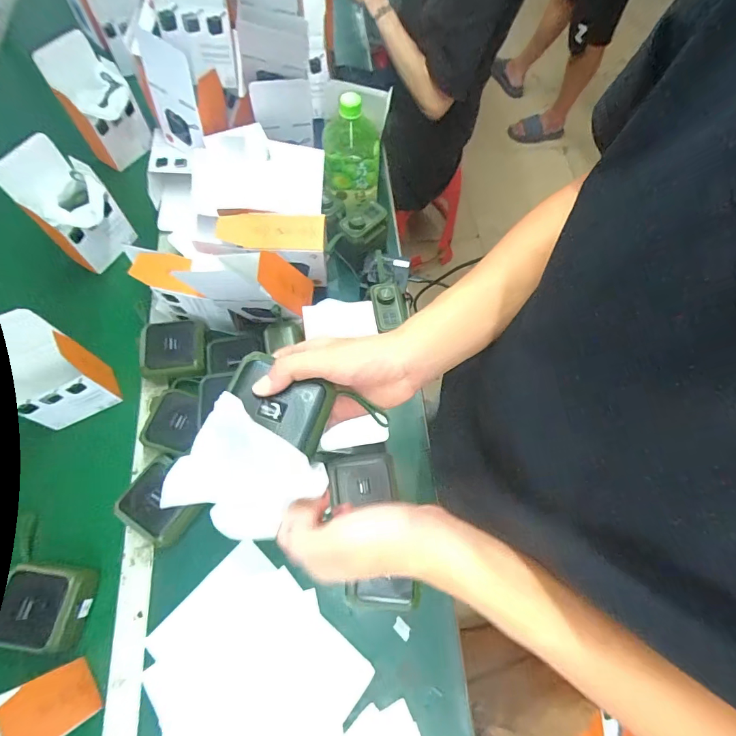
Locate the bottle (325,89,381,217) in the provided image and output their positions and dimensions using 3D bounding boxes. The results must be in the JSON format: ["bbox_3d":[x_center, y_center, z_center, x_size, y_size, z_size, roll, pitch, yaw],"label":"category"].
[{"bbox_3d":[-0.025,-0.346,0.641,0.084,0.161,0.087,-7,69,-5],"label":"bottle"}]

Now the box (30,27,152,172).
[{"bbox_3d":[-0.475,-0.466,0.725,0.084,0.195,0.101,42,73,13],"label":"box"}]

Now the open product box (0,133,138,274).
[{"bbox_3d":[-0.455,-0.245,0.632,0.098,0.167,0.109,42,73,13],"label":"open product box"}]

